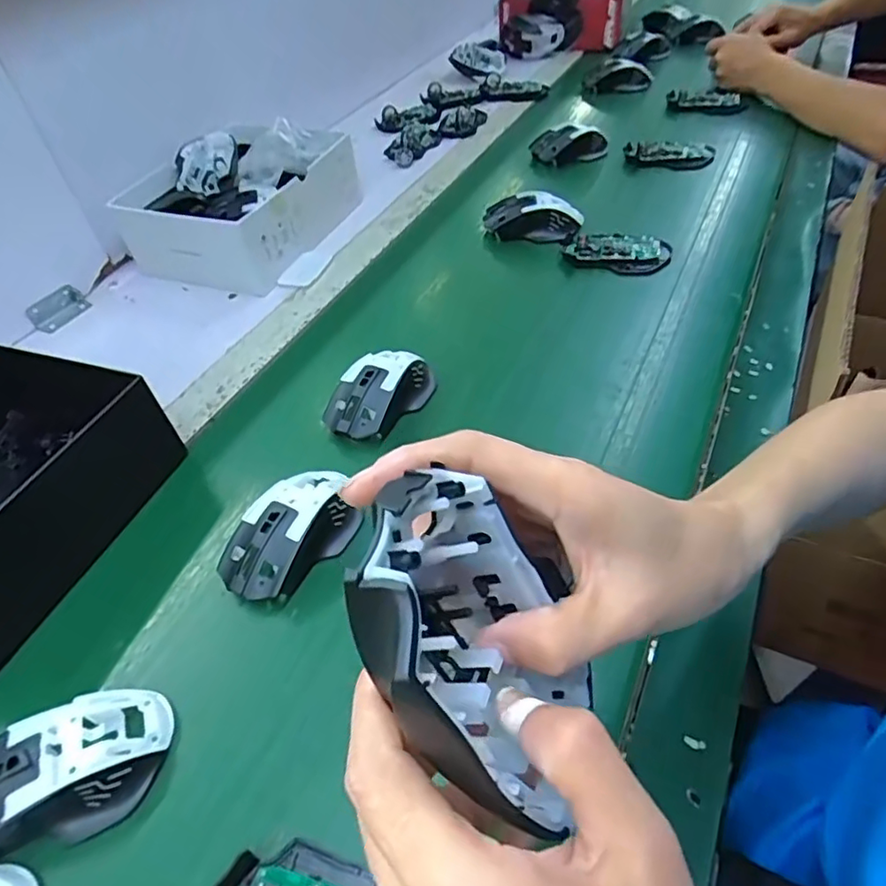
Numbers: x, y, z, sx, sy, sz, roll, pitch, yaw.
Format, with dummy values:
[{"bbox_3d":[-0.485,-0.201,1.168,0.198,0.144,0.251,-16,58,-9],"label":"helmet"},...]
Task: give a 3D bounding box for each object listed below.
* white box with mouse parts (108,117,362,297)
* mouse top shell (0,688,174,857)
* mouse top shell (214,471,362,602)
[{"bbox_3d":[-0.244,-0.299,0.731,0.209,0.094,0.242,10,49,15],"label":"white box with mouse parts"},{"bbox_3d":[-0.212,0.180,0.321,0.112,0.033,0.067,-21,49,-12],"label":"mouse top shell"},{"bbox_3d":[-0.106,0.060,0.416,0.064,0.035,0.109,24,54,26],"label":"mouse top shell"}]

